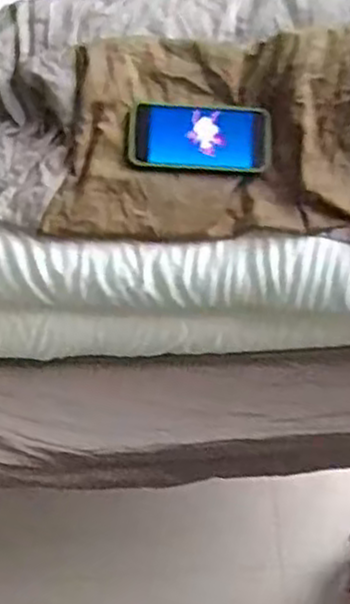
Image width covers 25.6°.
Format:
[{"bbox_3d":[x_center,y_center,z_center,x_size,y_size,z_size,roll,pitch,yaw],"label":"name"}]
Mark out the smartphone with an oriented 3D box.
[{"bbox_3d":[0.029,-0.195,0.910,0.167,0.012,0.079,4,82,-2],"label":"smartphone"}]

